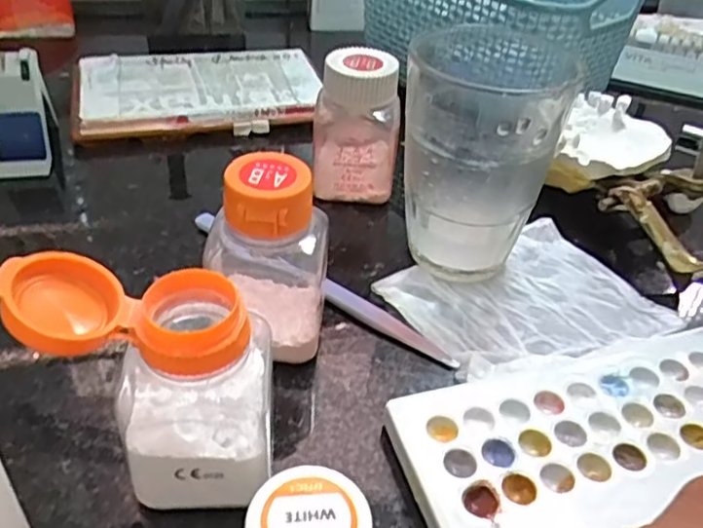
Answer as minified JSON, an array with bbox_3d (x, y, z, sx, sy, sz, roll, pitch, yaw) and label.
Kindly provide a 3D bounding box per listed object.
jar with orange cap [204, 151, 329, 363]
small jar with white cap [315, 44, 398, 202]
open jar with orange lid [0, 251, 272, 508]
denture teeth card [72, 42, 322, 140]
[{"bbox_3d":[-0.031,-0.002,0.236,0.043,0.070,0.036,4,39,-2],"label":"jar with orange cap"},{"bbox_3d":[0.003,-0.067,0.321,0.040,0.065,0.031,4,39,-2],"label":"small jar with white cap"},{"bbox_3d":[-0.055,0.033,0.184,0.064,0.066,0.038,-2,40,-9],"label":"open jar with orange lid"},{"bbox_3d":[-0.094,-0.109,0.406,0.144,0.012,0.098,-8,41,-17],"label":"denture teeth card"}]

